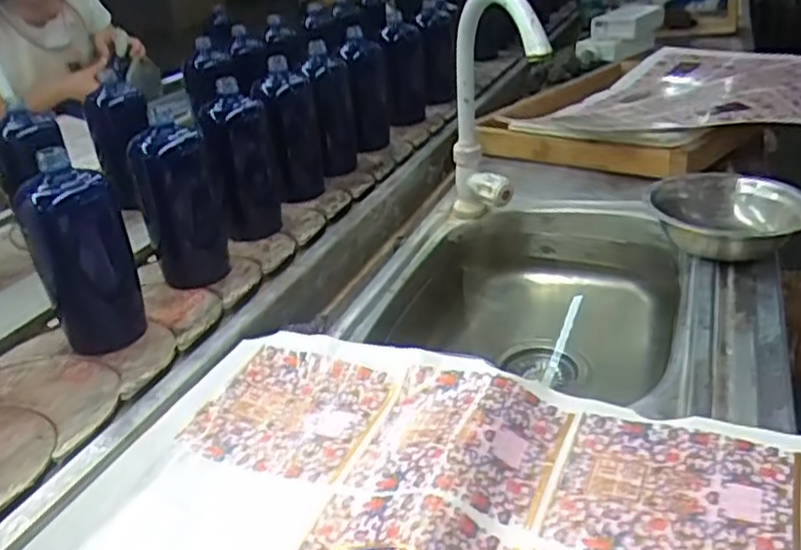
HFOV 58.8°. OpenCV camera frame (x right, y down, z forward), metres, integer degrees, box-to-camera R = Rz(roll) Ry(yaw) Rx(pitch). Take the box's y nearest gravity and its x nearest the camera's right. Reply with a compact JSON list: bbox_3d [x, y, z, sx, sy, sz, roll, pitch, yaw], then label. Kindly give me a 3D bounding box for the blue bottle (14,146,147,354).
[{"bbox_3d":[-0.302,-0.018,0.677,0.059,0.174,0.074,14,32,33],"label":"blue bottle"}]

